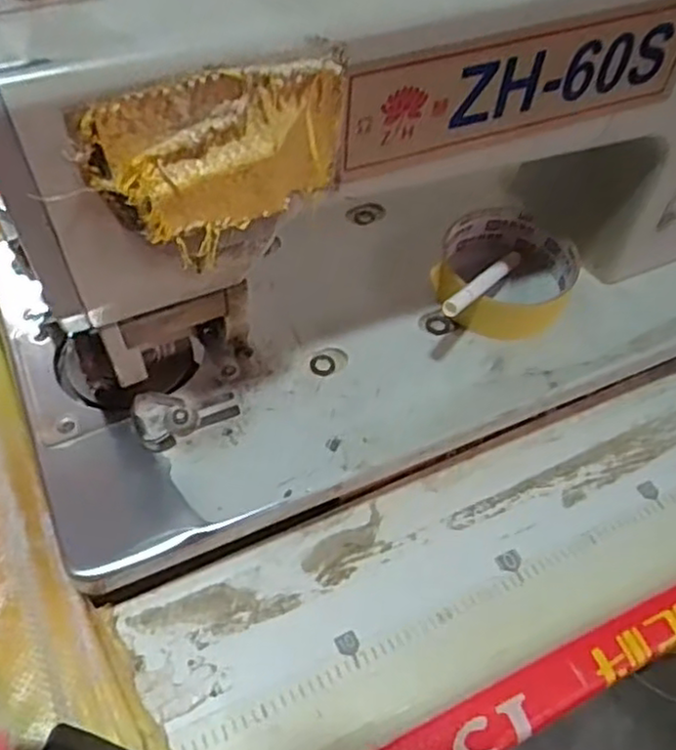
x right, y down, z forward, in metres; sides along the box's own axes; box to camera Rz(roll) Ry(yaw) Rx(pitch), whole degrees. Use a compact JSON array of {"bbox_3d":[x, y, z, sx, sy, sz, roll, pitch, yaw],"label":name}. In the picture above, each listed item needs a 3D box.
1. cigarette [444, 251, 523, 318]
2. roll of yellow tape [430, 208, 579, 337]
[{"bbox_3d":[0.083,-0.052,0.387,0.010,0.008,0.107,32,35,17],"label":"cigarette"},{"bbox_3d":[0.102,-0.063,0.418,0.081,0.027,0.083,2,56,-3],"label":"roll of yellow tape"}]

